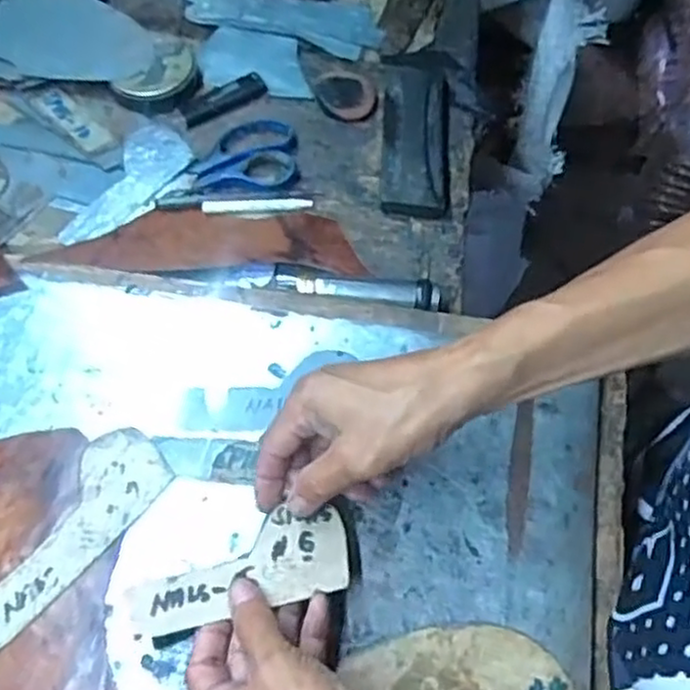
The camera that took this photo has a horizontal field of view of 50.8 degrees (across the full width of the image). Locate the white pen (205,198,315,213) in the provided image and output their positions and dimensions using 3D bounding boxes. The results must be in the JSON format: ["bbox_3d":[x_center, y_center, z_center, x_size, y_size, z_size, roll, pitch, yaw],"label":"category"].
[{"bbox_3d":[-0.070,-0.112,0.581,0.085,0.006,0.010,-5,63,-5],"label":"white pen"}]

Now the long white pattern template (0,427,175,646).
[{"bbox_3d":[-0.193,0.136,0.437,0.052,0.005,0.207,37,67,15],"label":"long white pattern template"}]

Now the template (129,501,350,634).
[{"bbox_3d":[-0.058,0.127,0.414,0.122,0.005,0.048,-9,62,-14],"label":"template"}]

